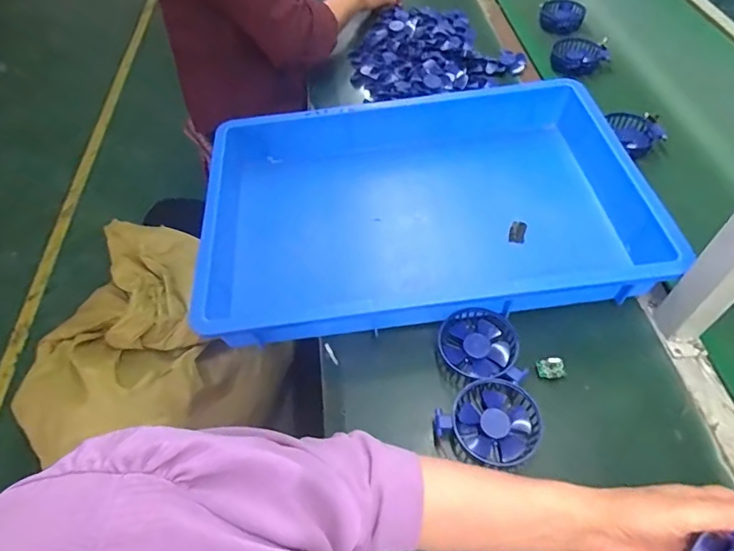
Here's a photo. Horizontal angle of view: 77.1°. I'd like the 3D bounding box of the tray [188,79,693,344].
[{"bbox_3d":[0.076,-0.113,0.637,0.571,0.085,0.391,-6,54,-1],"label":"tray"}]

